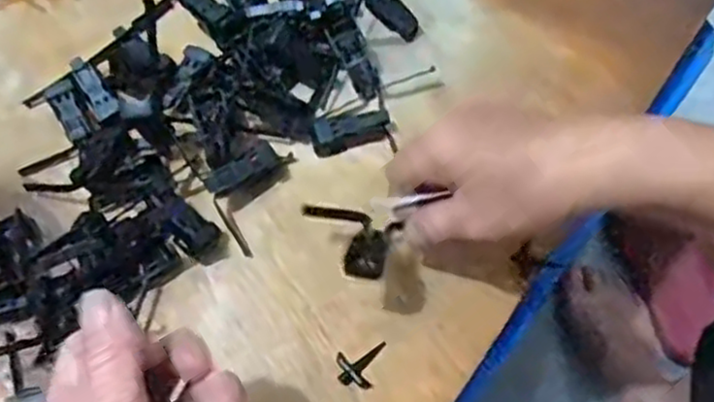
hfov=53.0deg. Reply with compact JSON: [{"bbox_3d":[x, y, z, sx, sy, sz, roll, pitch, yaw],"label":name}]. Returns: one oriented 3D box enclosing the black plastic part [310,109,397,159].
[{"bbox_3d":[-0.004,-0.046,0.446,0.051,0.009,0.026,-18,69,-8],"label":"black plastic part"}]

